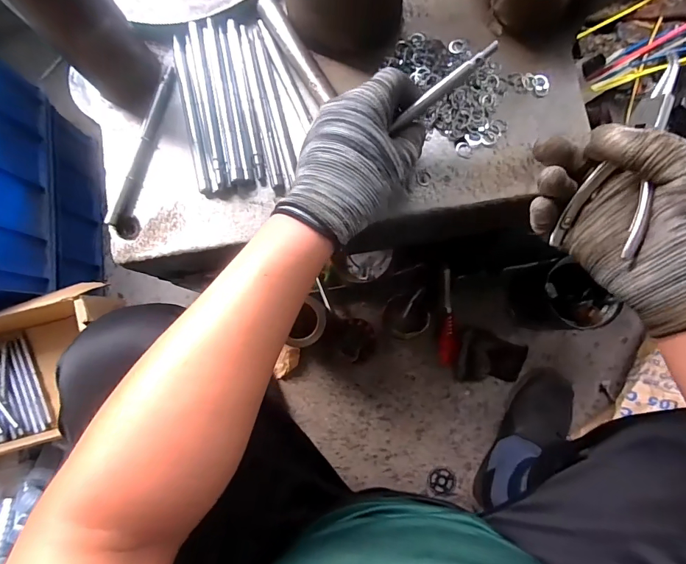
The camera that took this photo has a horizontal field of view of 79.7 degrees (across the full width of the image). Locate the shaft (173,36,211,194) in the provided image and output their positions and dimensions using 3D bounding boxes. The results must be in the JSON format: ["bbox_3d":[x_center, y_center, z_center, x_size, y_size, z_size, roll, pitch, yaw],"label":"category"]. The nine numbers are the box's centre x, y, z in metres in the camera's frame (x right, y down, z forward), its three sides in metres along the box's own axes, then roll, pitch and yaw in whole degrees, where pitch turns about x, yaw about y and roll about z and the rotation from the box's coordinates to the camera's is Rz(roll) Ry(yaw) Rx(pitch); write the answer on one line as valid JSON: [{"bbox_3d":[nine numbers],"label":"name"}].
[{"bbox_3d":[-0.145,-0.159,0.391,0.010,0.007,0.155,-13,82,0],"label":"shaft"}]

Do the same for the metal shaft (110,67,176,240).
[{"bbox_3d":[-0.190,-0.125,0.395,0.021,0.015,0.165,11,83,4],"label":"metal shaft"}]

